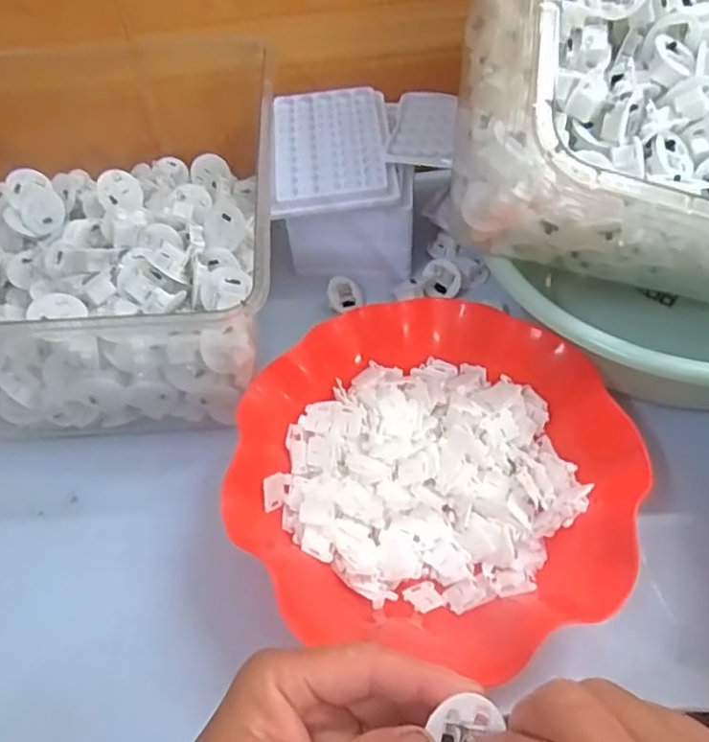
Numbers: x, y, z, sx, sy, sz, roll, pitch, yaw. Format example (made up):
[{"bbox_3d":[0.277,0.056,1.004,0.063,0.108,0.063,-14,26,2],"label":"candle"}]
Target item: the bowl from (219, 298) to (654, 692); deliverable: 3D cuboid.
[{"bbox_3d":[0.048,0.060,0.378,0.221,0.062,0.206,-2,54,3],"label":"bowl"}]

